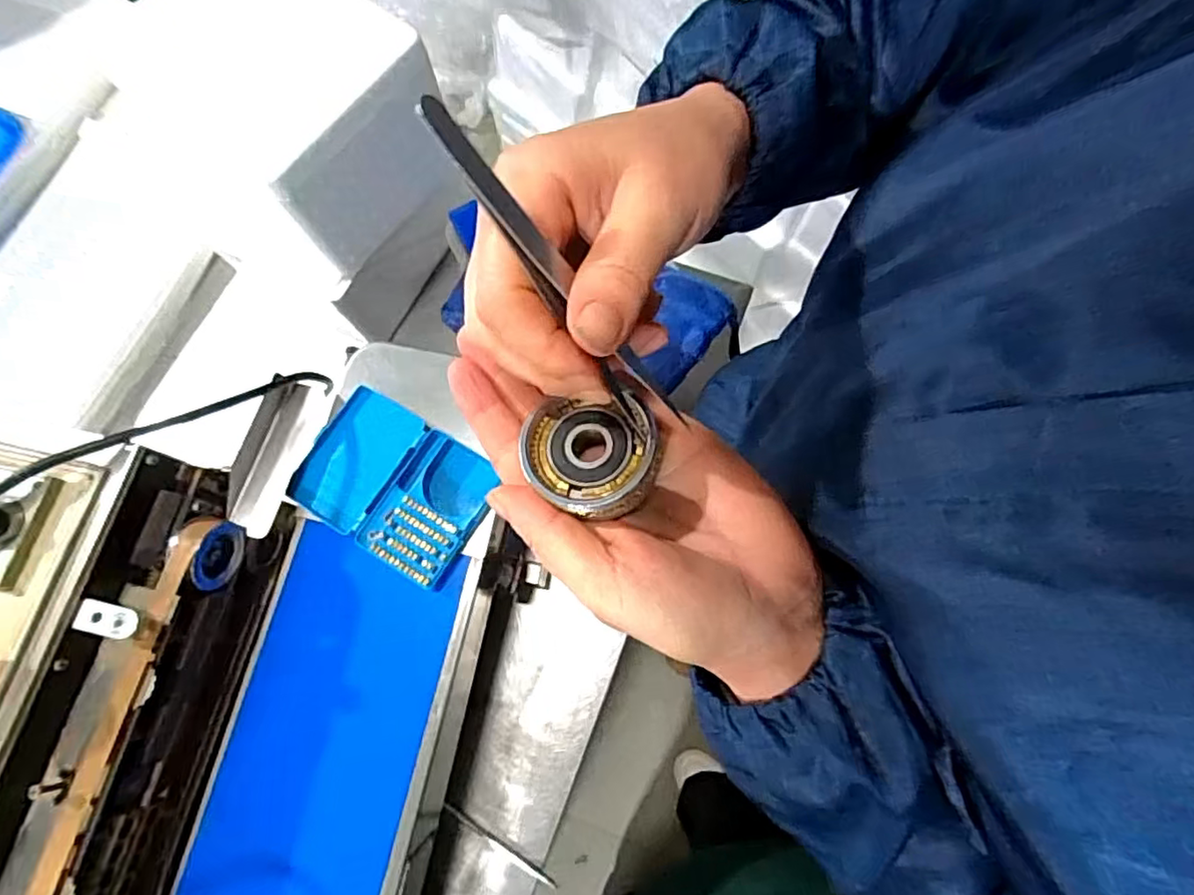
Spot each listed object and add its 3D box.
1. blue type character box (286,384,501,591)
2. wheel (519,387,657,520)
[{"bbox_3d":[-0.155,0.026,0.470,0.150,0.024,0.103,29,77,9],"label":"blue type character box"},{"bbox_3d":[-0.003,0.002,0.219,0.045,0.010,0.042,0,74,1],"label":"wheel"}]

